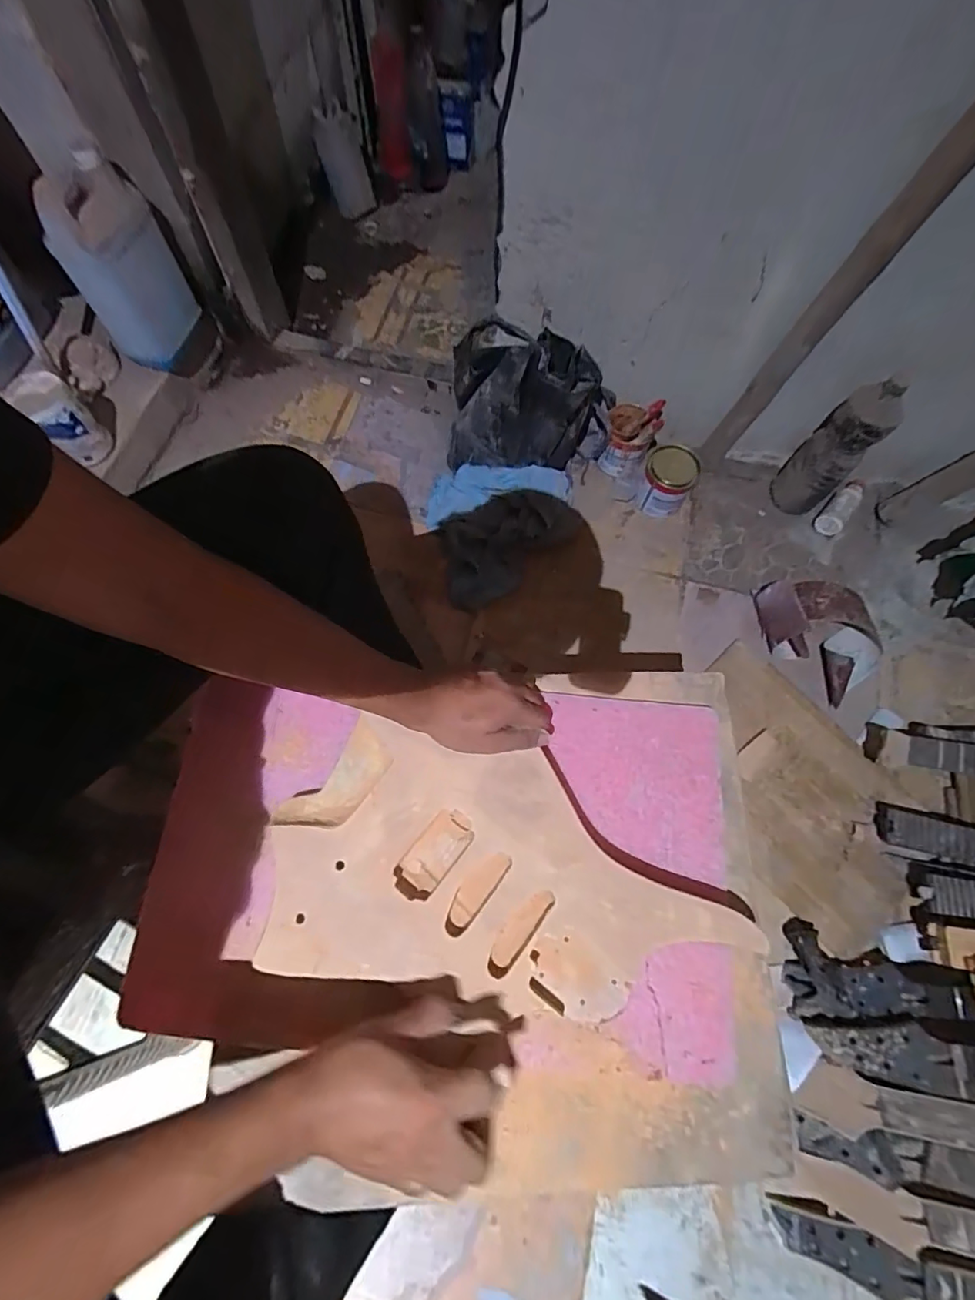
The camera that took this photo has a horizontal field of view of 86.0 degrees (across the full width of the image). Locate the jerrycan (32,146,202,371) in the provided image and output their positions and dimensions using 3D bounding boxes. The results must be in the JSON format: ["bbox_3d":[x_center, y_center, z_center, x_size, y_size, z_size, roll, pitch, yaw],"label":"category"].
[{"bbox_3d":[-0.690,-0.716,1.015,0.183,0.280,0.140,-28,73,-11],"label":"jerrycan"}]

